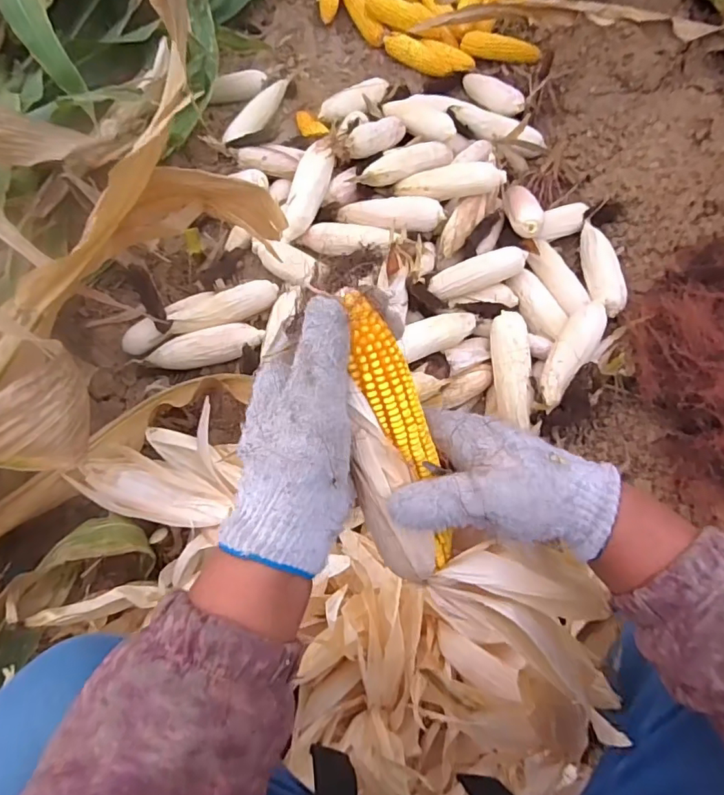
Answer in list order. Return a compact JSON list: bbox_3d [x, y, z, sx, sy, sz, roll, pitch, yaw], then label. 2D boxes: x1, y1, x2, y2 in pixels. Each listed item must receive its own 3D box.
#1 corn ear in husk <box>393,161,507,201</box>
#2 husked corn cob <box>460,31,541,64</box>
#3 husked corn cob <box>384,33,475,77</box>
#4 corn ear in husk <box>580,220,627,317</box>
[{"bbox_3d":[0.158,-0.393,0.943,0.201,0.046,0.051,2,64,23],"label":"corn ear in husk"},{"bbox_3d":[0.326,-0.831,1.223,0.190,0.041,0.041,17,67,8],"label":"husked corn cob"},{"bbox_3d":[0.157,-0.818,1.232,0.227,0.044,0.063,23,68,11],"label":"husked corn cob"},{"bbox_3d":[0.430,-0.236,0.918,0.057,0.042,0.203,1,66,2],"label":"corn ear in husk"}]

